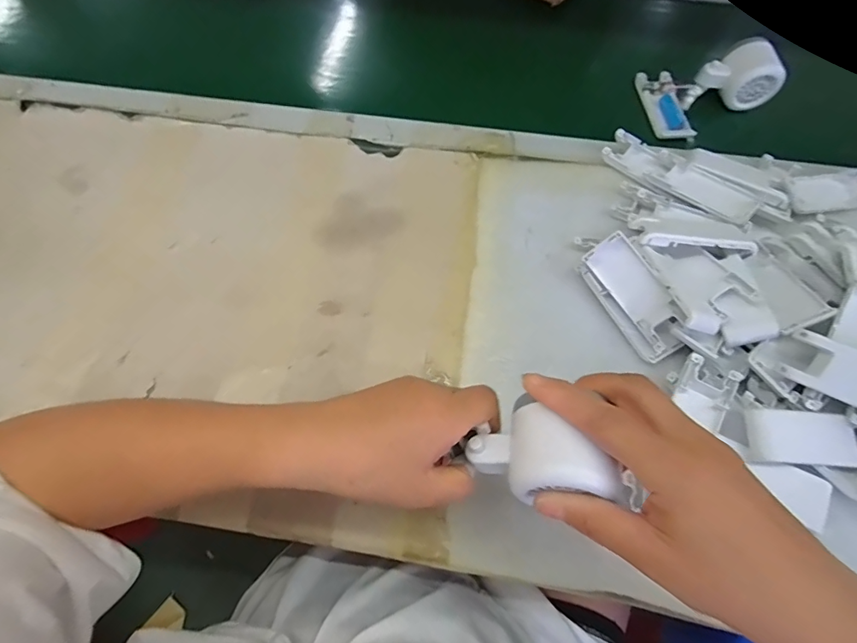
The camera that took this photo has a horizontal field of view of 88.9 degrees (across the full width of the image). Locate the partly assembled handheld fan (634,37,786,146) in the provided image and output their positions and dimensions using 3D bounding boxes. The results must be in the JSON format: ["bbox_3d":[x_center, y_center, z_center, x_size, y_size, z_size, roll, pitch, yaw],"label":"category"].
[{"bbox_3d":[0.334,-0.268,0.503,0.146,0.053,0.102,-7,65,-3],"label":"partly assembled handheld fan"}]

